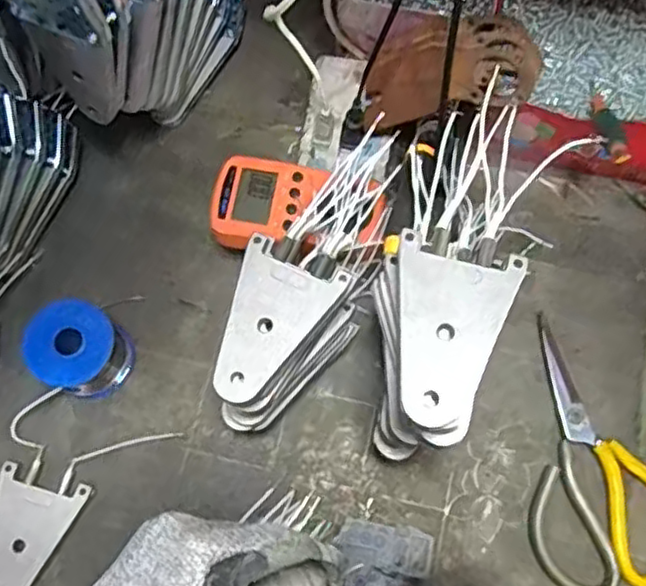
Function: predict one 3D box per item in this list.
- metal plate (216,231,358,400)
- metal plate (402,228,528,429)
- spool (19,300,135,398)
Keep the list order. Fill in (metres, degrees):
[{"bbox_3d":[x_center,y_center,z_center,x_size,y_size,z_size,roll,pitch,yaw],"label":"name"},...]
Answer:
[{"bbox_3d":[-0.035,0.019,0.420,0.063,0.008,0.100,27,75,8],"label":"metal plate"},{"bbox_3d":[0.065,0.021,0.359,0.064,0.010,0.097,14,74,4],"label":"metal plate"},{"bbox_3d":[-0.182,0.045,0.518,0.067,0.063,0.064,34,76,9],"label":"spool"}]

